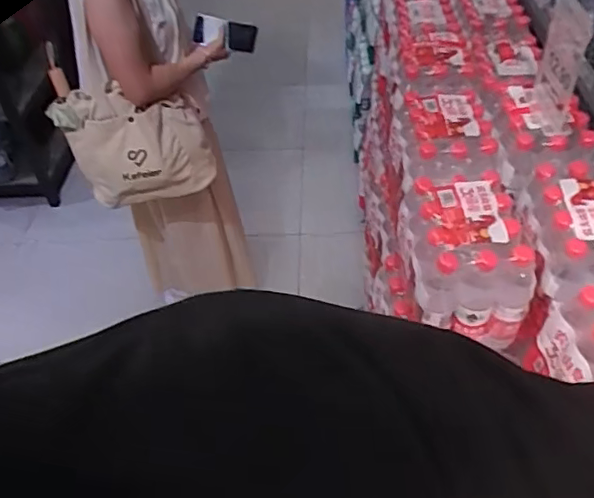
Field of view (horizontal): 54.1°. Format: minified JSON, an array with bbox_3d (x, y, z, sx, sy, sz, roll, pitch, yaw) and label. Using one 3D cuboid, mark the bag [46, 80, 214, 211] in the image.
[{"bbox_3d":[-0.349,-0.227,1.308,0.299,0.256,0.125,-17,47,-11],"label":"bag"}]

